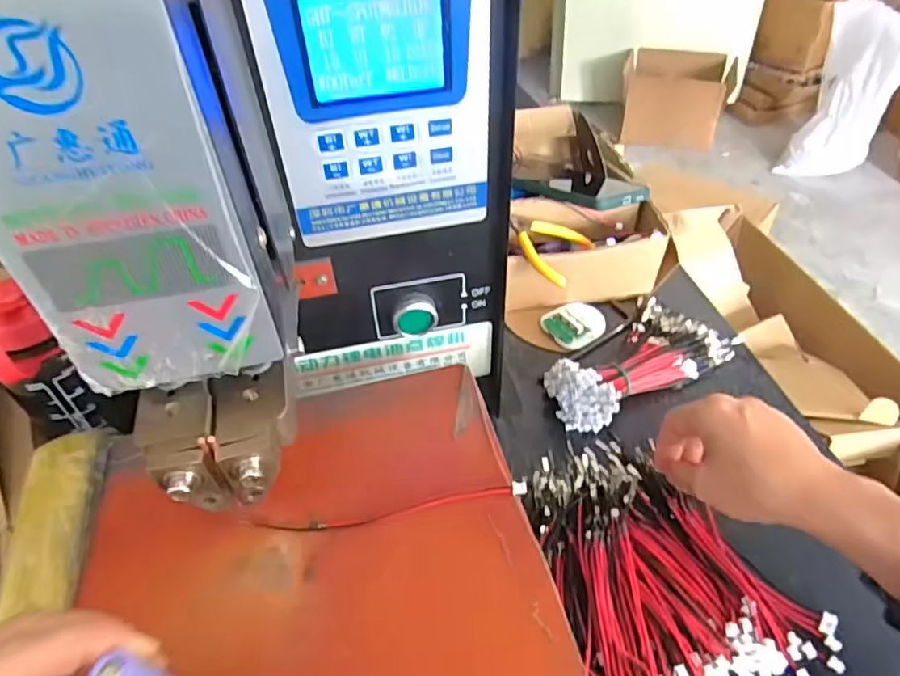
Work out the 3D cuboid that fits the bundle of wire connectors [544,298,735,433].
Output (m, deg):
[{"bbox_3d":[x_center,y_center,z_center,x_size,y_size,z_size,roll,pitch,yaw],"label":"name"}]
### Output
[{"bbox_3d":[0.155,0.008,0.503,0.176,0.053,0.089,-28,49,-22],"label":"bundle of wire connectors"}]

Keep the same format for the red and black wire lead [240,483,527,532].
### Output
[{"bbox_3d":[-0.032,0.089,0.304,0.144,0.009,0.010,-8,44,-4],"label":"red and black wire lead"}]

